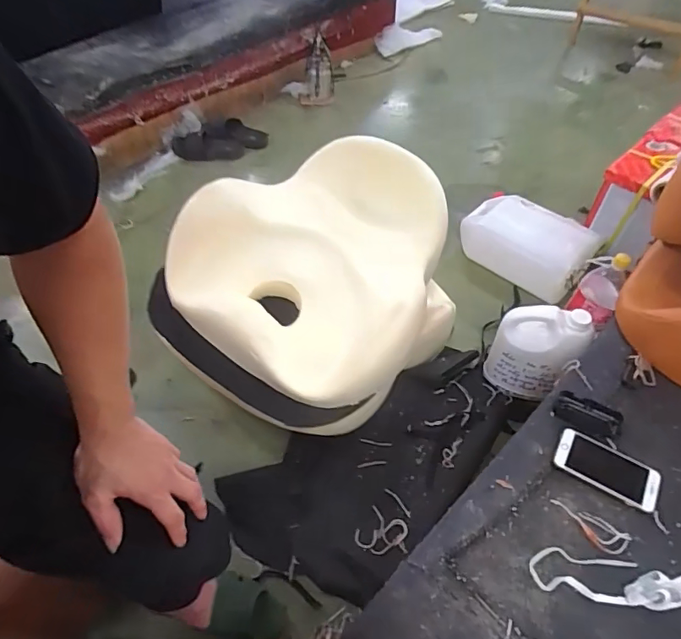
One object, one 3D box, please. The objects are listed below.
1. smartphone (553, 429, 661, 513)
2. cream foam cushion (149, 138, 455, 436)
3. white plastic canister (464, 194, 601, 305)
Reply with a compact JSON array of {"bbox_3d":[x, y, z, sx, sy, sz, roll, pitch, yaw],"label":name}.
[{"bbox_3d":[0.433,0.242,0.804,0.157,0.004,0.076,25,56,19],"label":"smartphone"},{"bbox_3d":[-0.059,-0.113,1.103,0.596,0.198,0.657,29,59,20],"label":"cream foam cushion"},{"bbox_3d":[0.565,-0.235,1.488,0.352,0.146,0.245,34,60,24],"label":"white plastic canister"}]

